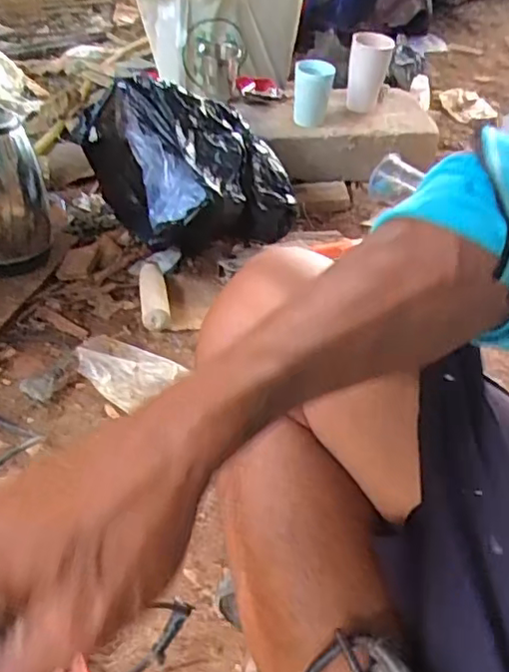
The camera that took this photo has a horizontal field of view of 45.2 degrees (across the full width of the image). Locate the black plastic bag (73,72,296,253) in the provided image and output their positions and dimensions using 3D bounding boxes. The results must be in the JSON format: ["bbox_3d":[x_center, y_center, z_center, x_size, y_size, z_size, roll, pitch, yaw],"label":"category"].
[{"bbox_3d":[-0.111,-0.246,0.940,0.207,0.236,0.280,-28,49,-34],"label":"black plastic bag"}]

